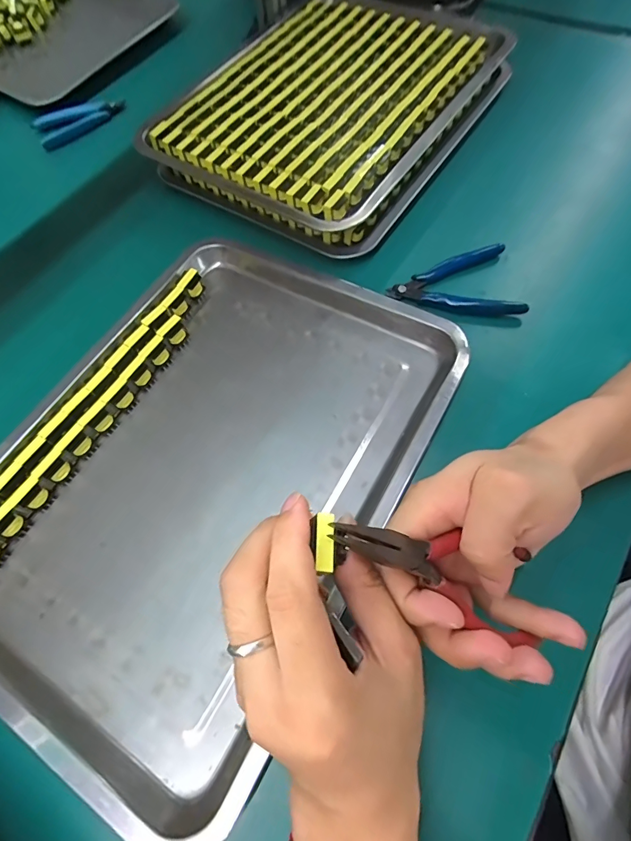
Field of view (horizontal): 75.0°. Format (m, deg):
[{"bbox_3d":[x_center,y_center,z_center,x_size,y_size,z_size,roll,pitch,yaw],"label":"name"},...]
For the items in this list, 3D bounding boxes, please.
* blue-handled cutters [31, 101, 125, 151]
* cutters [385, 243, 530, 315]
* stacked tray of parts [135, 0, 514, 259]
[{"bbox_3d":[-0.303,-0.387,0.533,0.115,0.020,0.044,-23,67,-8],"label":"blue-handled cutters"},{"bbox_3d":[0.126,-0.124,0.383,0.114,0.018,0.082,-9,65,-2],"label":"cutters"},{"bbox_3d":[0.024,-0.365,0.472,0.282,0.053,0.374,31,70,15],"label":"stacked tray of parts"}]

